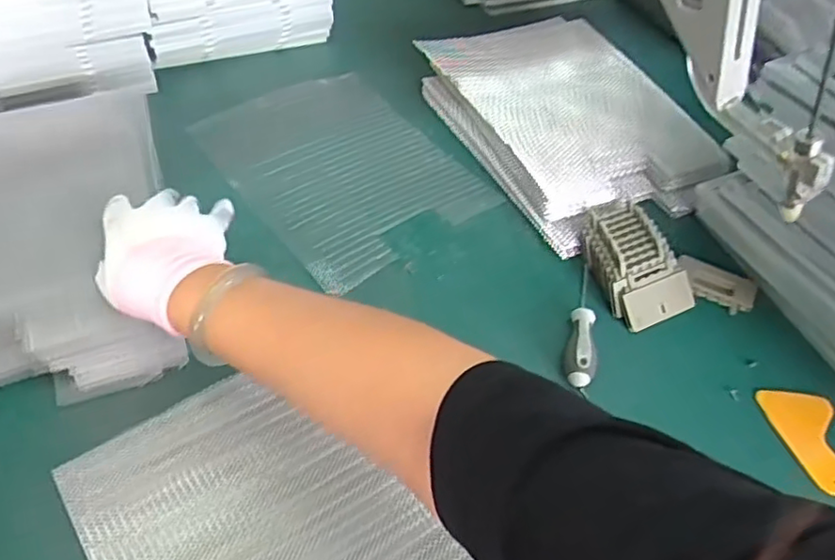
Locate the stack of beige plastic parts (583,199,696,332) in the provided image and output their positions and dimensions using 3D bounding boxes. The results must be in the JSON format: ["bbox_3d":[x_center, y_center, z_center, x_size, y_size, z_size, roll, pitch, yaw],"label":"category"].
[{"bbox_3d":[0.232,-0.023,0.716,0.093,0.039,0.145,-14,52,-18],"label":"stack of beige plastic parts"}]

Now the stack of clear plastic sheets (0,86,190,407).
[{"bbox_3d":[-0.385,-0.040,0.626,0.274,0.077,0.352,-14,52,-18],"label":"stack of clear plastic sheets"}]

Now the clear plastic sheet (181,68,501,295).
[{"bbox_3d":[-0.095,-0.143,0.813,0.247,0.012,0.332,-28,57,-25],"label":"clear plastic sheet"}]

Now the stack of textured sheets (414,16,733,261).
[{"bbox_3d":[0.183,-0.215,0.845,0.259,0.091,0.376,-11,51,-16],"label":"stack of textured sheets"}]

